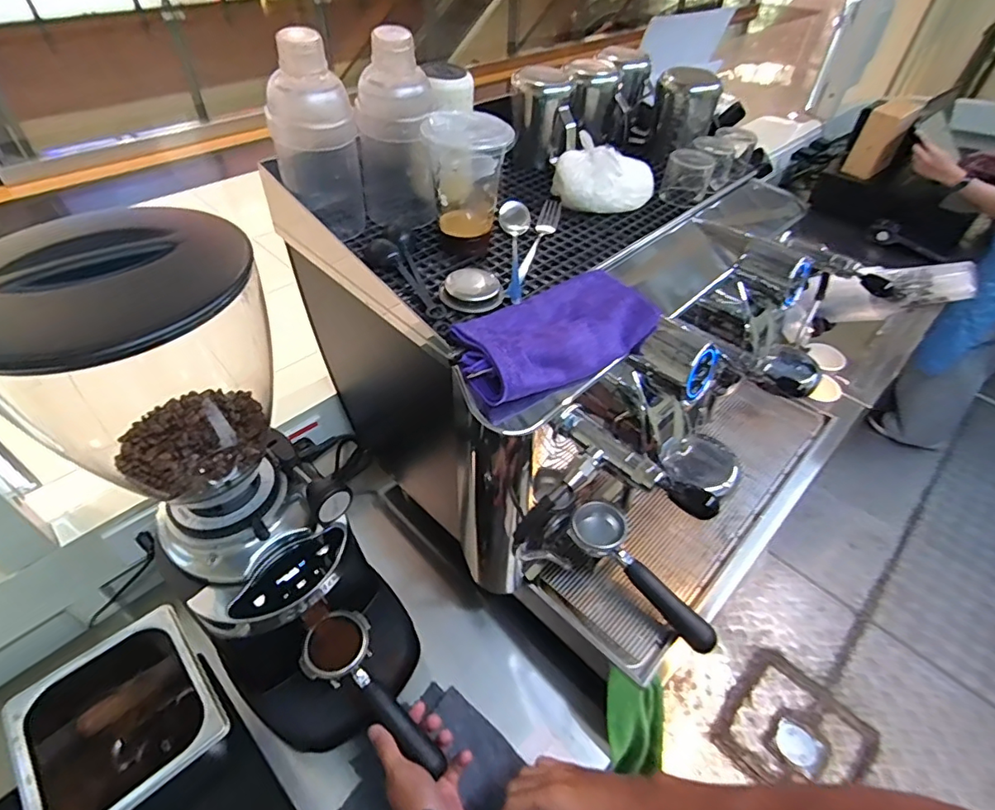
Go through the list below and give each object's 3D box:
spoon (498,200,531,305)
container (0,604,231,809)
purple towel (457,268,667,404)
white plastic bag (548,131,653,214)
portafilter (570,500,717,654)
[{"bbox_3d":[0.019,-0.184,0.611,0.039,0.029,0.193,3,45,0],"label":"spoon"},{"bbox_3d":[-0.388,0.363,0.576,0.162,0.152,0.176,-33,55,-30],"label":"container"},{"bbox_3d":[0.057,-0.073,0.520,0.213,0.043,0.103,-23,51,-23],"label":"purple towel"},{"bbox_3d":[0.141,-0.307,0.710,0.129,0.072,0.089,21,48,17],"label":"white plastic bag"},{"bbox_3d":[0.170,0.210,0.635,0.072,0.049,0.208,-25,51,-24],"label":"portafilter"}]

